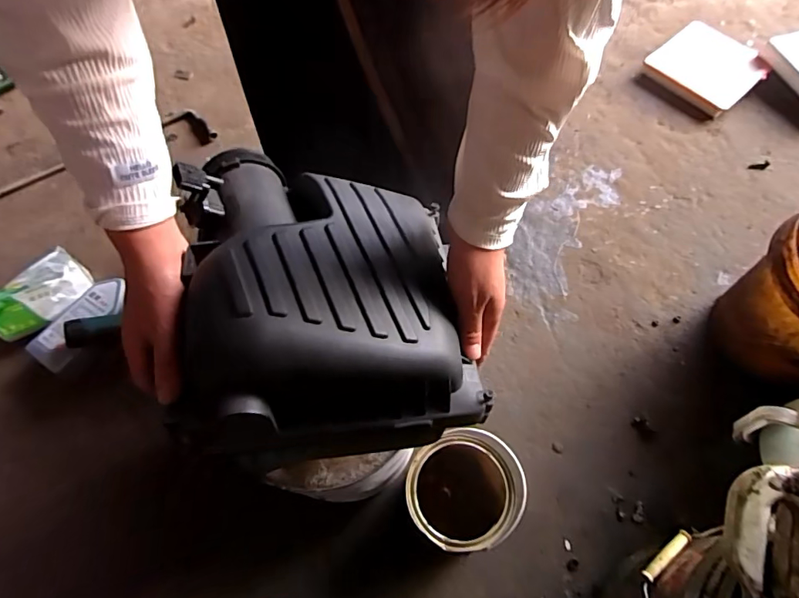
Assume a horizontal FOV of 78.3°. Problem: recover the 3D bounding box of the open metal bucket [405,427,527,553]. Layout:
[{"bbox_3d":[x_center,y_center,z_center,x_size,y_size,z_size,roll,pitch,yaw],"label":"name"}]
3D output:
[{"bbox_3d":[0.097,0.306,0.776,0.170,0.165,0.159,-18,65,-8],"label":"open metal bucket"}]

